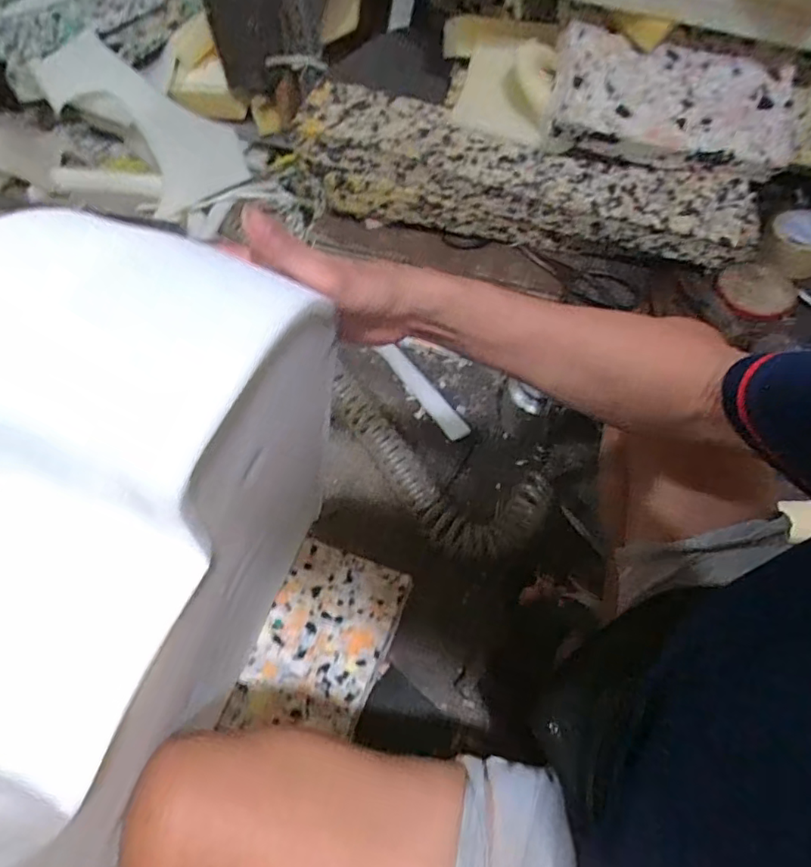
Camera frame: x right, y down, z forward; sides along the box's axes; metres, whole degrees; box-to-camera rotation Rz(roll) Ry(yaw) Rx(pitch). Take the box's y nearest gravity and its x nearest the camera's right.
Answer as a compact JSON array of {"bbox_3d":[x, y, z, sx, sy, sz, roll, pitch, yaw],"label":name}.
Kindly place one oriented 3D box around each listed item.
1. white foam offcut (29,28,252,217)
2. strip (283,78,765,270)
[{"bbox_3d":[-0.526,-0.630,1.117,0.251,0.358,0.026,-23,39,29],"label":"white foam offcut"},{"bbox_3d":[0.171,-0.369,0.814,0.688,0.127,0.143,13,59,8],"label":"strip"}]

